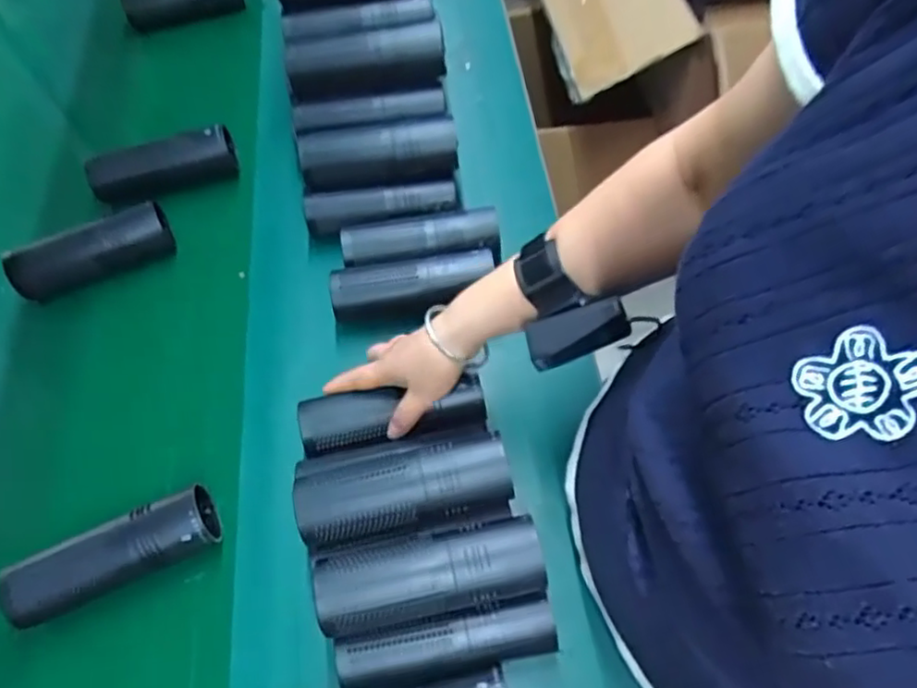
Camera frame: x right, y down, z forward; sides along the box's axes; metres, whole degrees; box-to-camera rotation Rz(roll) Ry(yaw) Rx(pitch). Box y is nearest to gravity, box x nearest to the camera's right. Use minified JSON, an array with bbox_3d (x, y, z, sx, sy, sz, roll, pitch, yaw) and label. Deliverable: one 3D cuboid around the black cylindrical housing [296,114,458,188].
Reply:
[{"bbox_3d":[-0.084,-0.200,0.689,0.164,0.051,0.054,-8,61,-2],"label":"black cylindrical housing"}]

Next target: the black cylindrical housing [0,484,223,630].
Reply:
[{"bbox_3d":[-0.279,0.172,0.537,0.174,0.043,0.055,-22,62,-9],"label":"black cylindrical housing"}]

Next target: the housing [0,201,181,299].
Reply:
[{"bbox_3d":[-0.402,-0.099,0.712,0.170,0.059,0.045,-19,61,-8],"label":"housing"}]

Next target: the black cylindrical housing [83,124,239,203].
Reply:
[{"bbox_3d":[-0.350,-0.213,0.767,0.168,0.054,0.052,-10,61,-3],"label":"black cylindrical housing"}]

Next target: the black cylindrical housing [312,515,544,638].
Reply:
[{"bbox_3d":[-0.026,0.172,0.481,0.170,0.046,0.056,-10,61,-3],"label":"black cylindrical housing"}]

